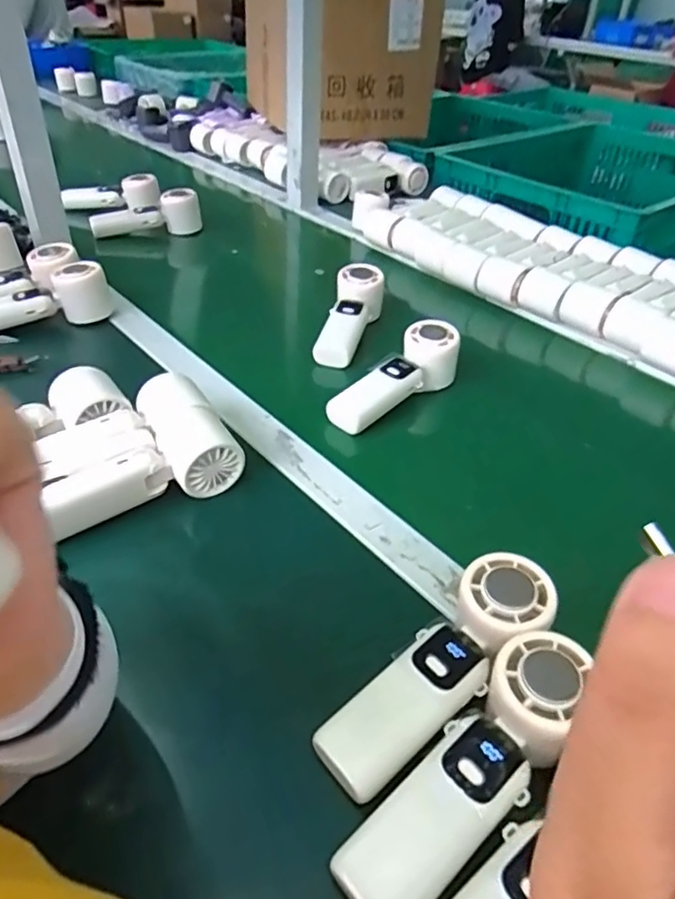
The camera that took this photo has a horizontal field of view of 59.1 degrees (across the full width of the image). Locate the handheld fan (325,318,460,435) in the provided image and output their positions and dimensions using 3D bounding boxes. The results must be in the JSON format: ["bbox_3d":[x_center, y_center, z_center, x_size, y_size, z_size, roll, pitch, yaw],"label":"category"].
[{"bbox_3d":[0.060,-0.069,0.611,0.165,0.048,0.052,-38,53,-23],"label":"handheld fan"}]

